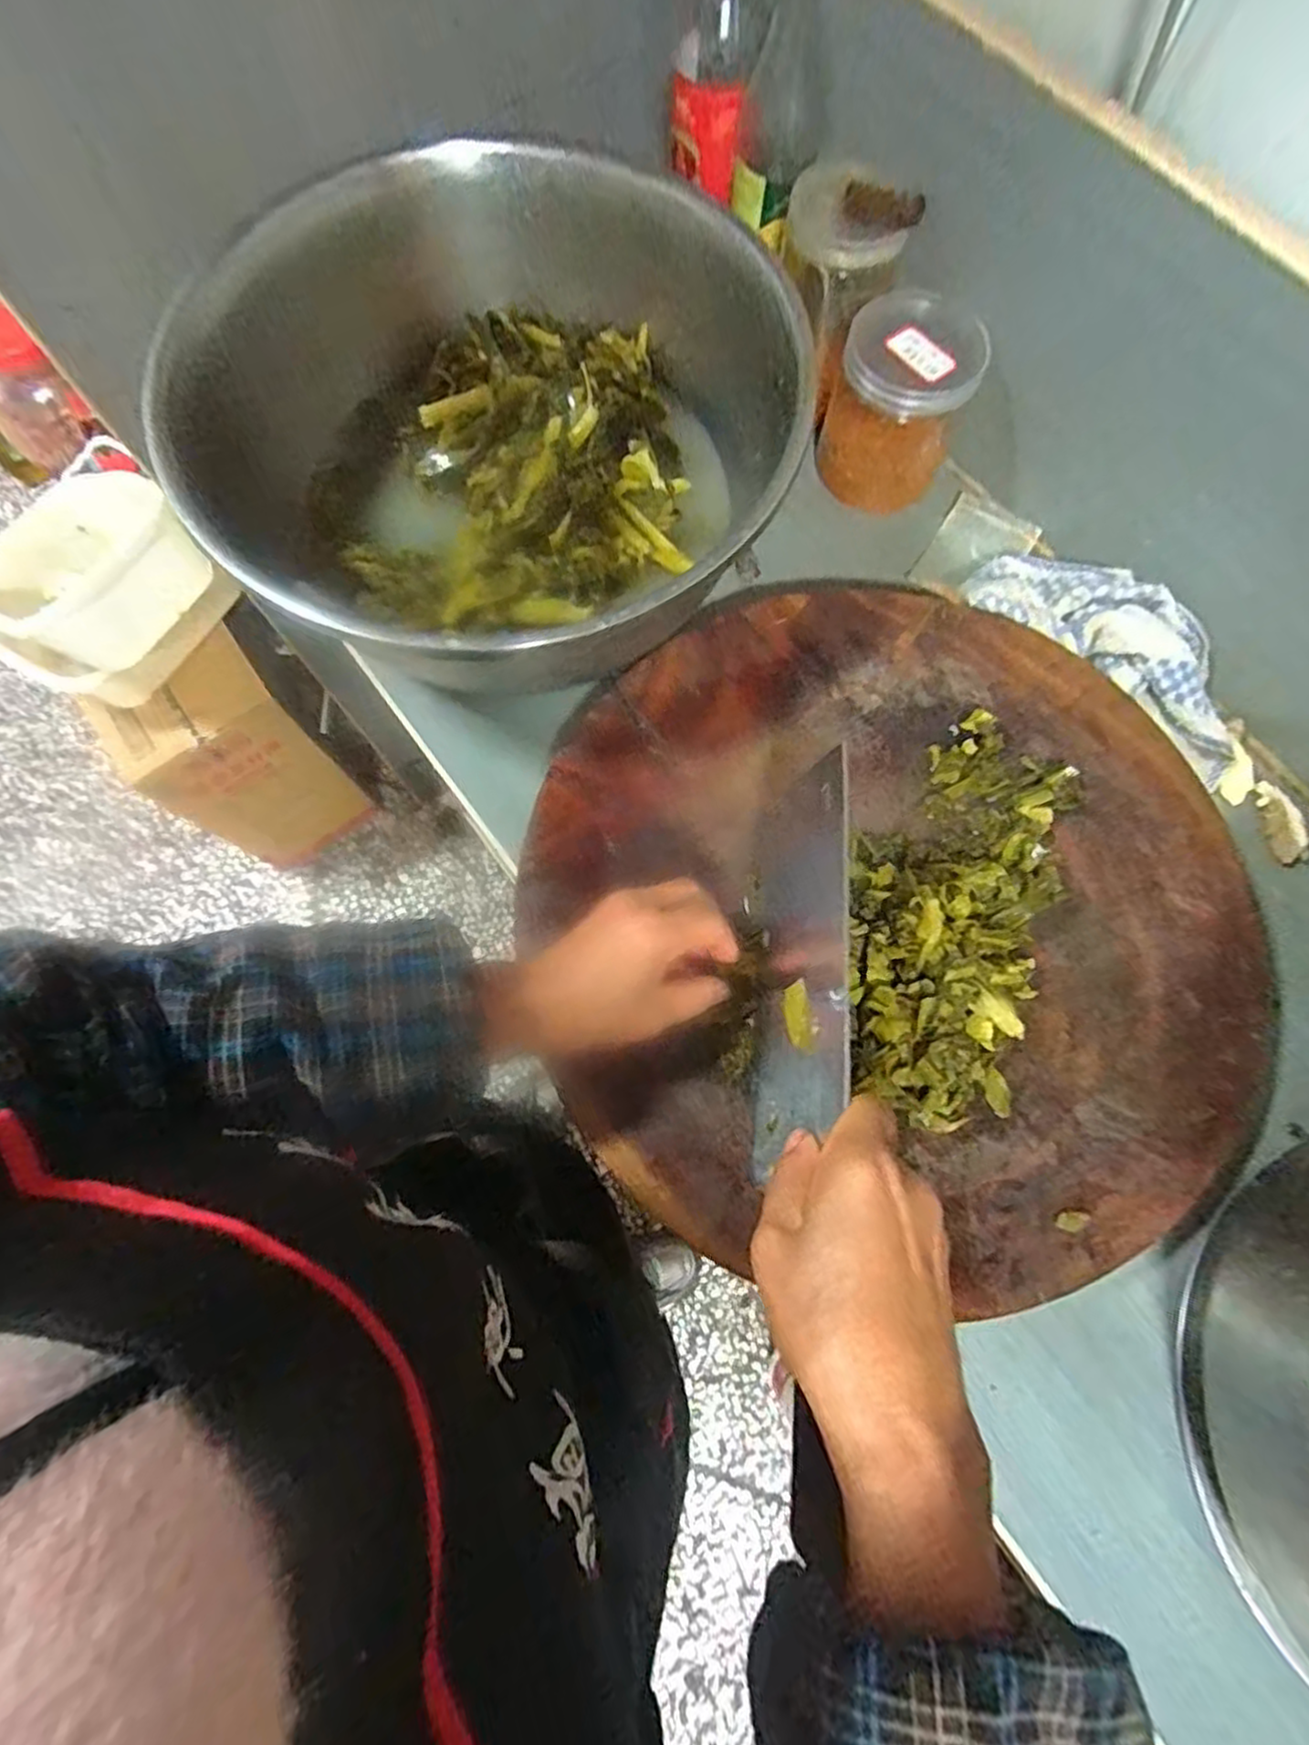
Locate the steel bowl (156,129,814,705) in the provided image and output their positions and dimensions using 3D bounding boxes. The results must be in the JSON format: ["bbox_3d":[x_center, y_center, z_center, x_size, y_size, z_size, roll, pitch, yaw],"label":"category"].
[{"bbox_3d":[-0.116,-0.308,0.482,0.372,0.152,0.410,28,76,8],"label":"steel bowl"}]

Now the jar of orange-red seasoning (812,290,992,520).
[{"bbox_3d":[0.169,-0.334,0.503,0.087,0.111,0.079,9,74,3],"label":"jar of orange-red seasoning"}]

